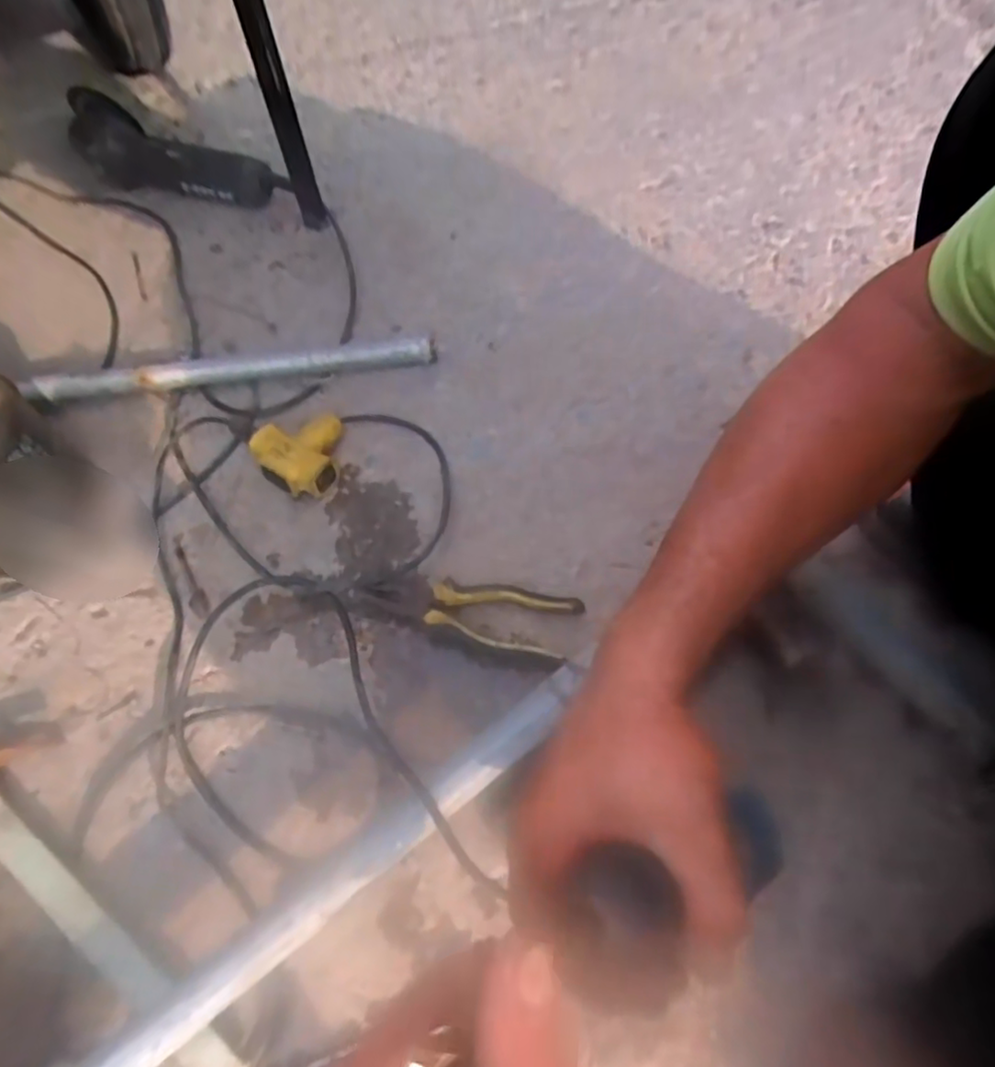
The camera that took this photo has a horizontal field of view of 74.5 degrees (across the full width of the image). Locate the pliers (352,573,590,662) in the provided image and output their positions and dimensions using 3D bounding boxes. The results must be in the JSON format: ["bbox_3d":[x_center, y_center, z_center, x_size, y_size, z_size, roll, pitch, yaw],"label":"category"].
[{"bbox_3d":[-0.024,0.066,0.581,0.188,0.020,0.060,11,64,7],"label":"pliers"}]

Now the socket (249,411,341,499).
[{"bbox_3d":[-0.193,-0.081,0.655,0.091,0.041,0.087,-25,65,-10],"label":"socket"}]

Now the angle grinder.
[{"bbox_3d":[-0.411,-0.481,0.840,0.290,0.082,0.086,21,66,11],"label":"angle grinder"}]

